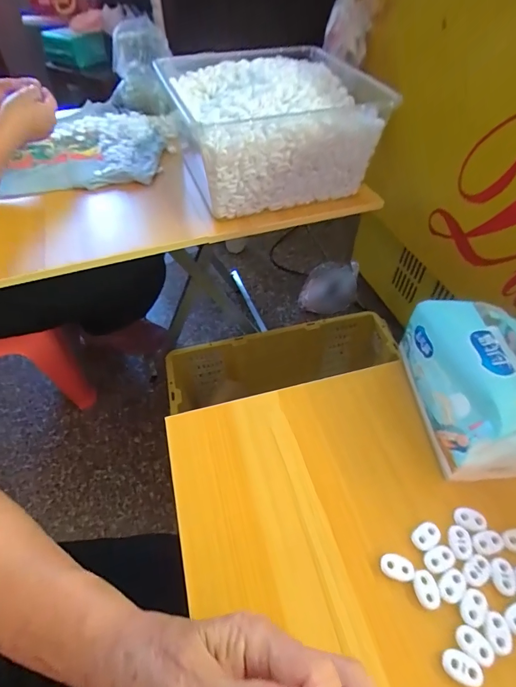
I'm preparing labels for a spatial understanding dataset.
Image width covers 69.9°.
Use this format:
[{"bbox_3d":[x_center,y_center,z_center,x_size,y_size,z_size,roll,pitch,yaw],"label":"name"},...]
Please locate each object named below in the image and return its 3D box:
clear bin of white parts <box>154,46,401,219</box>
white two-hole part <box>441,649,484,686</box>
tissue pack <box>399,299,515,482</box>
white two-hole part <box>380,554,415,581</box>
[{"bbox_3d":[0.019,-0.356,0.608,0.271,0.149,0.298,-15,52,-11],"label":"clear bin of white parts"},{"bbox_3d":[0.128,0.202,0.229,0.024,0.004,0.015,21,54,18],"label":"white two-hole part"},{"bbox_3d":[0.195,0.033,0.315,0.101,0.091,0.142,-6,51,-2],"label":"tissue pack"},{"bbox_3d":[0.101,0.162,0.267,0.022,0.004,0.016,10,52,9],"label":"white two-hole part"}]

